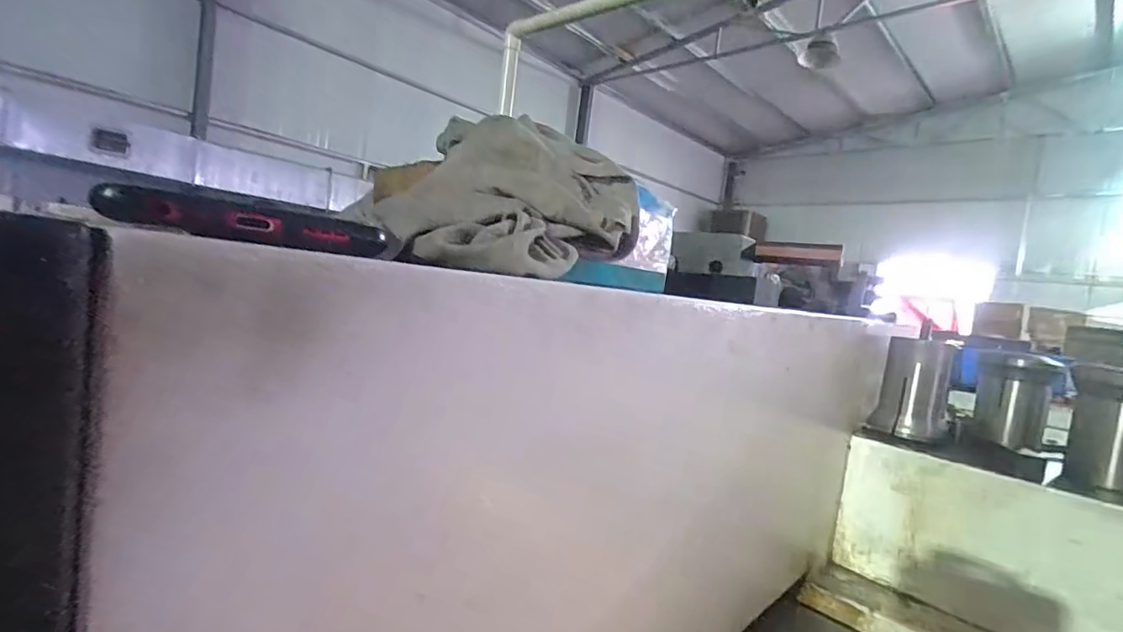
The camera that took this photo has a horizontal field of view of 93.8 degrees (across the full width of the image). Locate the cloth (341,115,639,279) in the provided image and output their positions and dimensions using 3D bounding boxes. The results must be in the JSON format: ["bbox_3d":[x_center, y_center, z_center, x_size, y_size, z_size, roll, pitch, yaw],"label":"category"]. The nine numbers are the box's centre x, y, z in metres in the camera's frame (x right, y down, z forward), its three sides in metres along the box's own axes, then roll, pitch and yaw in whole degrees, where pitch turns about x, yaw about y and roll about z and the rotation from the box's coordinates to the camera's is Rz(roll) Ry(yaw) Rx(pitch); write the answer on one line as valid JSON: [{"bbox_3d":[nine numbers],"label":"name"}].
[{"bbox_3d":[-0.018,-0.058,0.236,0.105,0.077,0.106,7,3,5],"label":"cloth"}]

